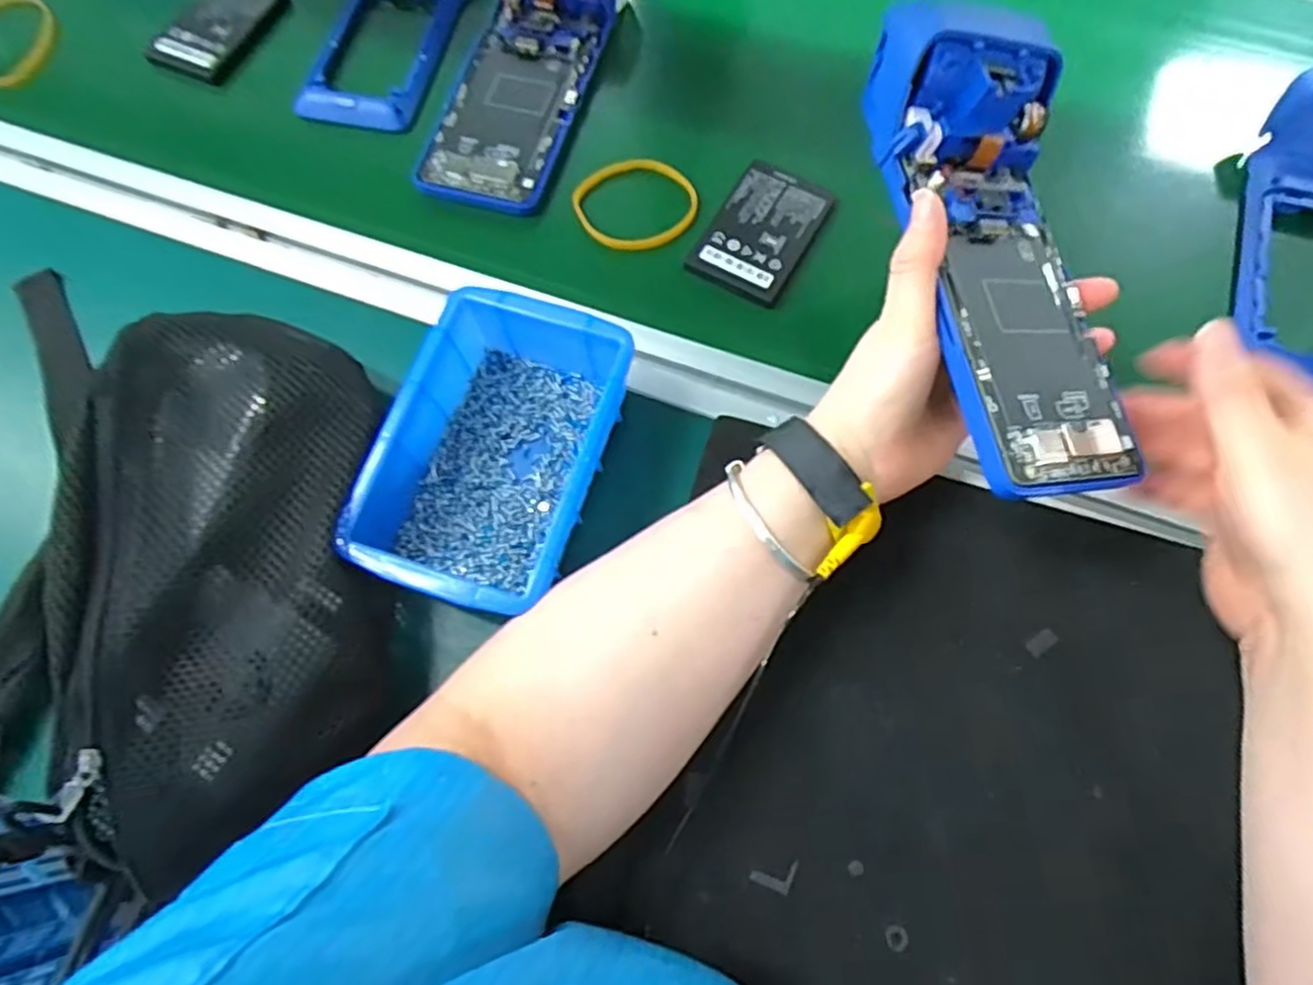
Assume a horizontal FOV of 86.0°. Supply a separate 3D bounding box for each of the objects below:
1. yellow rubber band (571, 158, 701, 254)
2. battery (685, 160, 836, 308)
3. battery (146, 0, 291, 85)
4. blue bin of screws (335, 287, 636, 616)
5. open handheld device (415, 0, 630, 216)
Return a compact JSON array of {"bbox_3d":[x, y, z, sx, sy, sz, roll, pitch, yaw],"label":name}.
[{"bbox_3d":[-0.013,-0.179,0.438,0.076,0.010,0.060,-5,71,0],"label":"yellow rubber band"},{"bbox_3d":[0.064,-0.159,0.426,0.060,0.005,0.092,29,75,11],"label":"battery"},{"bbox_3d":[-0.315,-0.333,0.504,0.062,0.007,0.094,25,74,9],"label":"battery"},{"bbox_3d":[-0.078,-0.019,0.352,0.099,0.053,0.152,16,73,7],"label":"blue bin of screws"},{"bbox_3d":[-0.084,-0.282,0.460,0.085,0.063,0.215,14,72,6],"label":"open handheld device"}]

